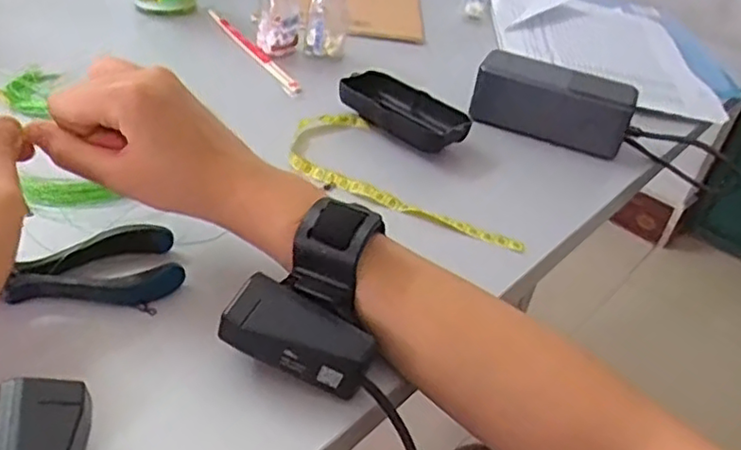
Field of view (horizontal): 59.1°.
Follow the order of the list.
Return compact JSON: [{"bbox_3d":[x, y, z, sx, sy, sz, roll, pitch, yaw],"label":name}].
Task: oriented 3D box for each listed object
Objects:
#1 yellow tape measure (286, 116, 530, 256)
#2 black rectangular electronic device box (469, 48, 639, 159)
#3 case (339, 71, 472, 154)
[{"bbox_3d":[0.008,-0.027,0.462,0.084,0.016,0.192,-18,44,-33],"label":"yellow tape measure"},{"bbox_3d":[0.148,-0.100,0.537,0.125,0.053,0.040,26,39,22],"label":"black rectangular electronic device box"},{"bbox_3d":[0.027,-0.090,0.527,0.114,0.027,0.048,31,41,28],"label":"case"}]

